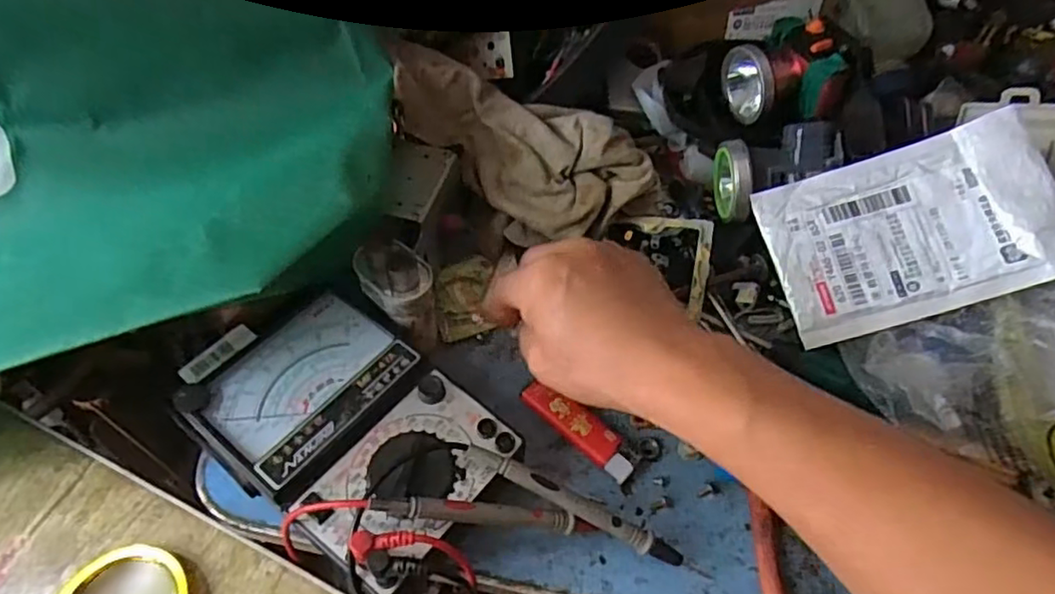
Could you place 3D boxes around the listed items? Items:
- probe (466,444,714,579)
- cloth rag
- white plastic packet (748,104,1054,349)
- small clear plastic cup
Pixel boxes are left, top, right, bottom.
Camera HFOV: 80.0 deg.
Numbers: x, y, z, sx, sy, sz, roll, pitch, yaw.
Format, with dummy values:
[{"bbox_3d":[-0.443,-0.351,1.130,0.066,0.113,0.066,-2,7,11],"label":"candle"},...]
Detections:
[{"bbox_3d":[0.033,0.115,0.337,0.143,0.018,0.015,29,60,-5],"label":"probe"},{"bbox_3d":[-0.007,-0.108,0.448,0.211,0.068,0.096,31,63,8],"label":"cloth rag"},{"bbox_3d":[0.237,-0.042,0.391,0.160,0.014,0.107,-19,74,13],"label":"white plastic packet"},{"bbox_3d":[-0.078,0.001,0.395,0.041,0.075,0.050,-23,57,-15],"label":"small clear plastic cup"}]

